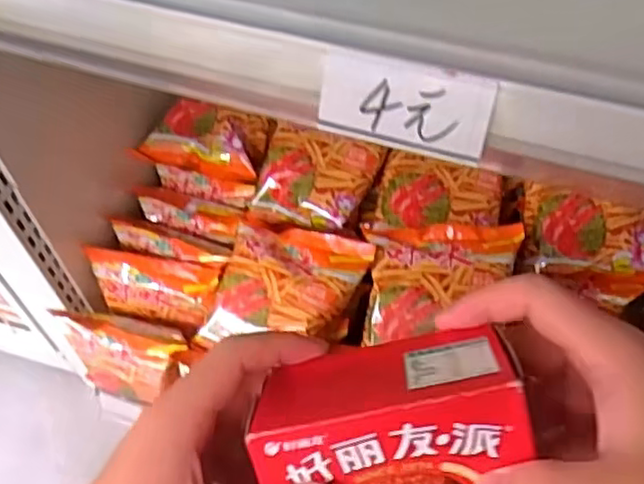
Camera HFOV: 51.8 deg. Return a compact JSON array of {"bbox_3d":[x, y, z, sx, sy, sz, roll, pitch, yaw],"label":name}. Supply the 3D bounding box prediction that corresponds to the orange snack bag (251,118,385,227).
[{"bbox_3d":[-0.005,-0.063,0.679,0.111,0.040,0.091,11,93,16],"label":"orange snack bag"}]

